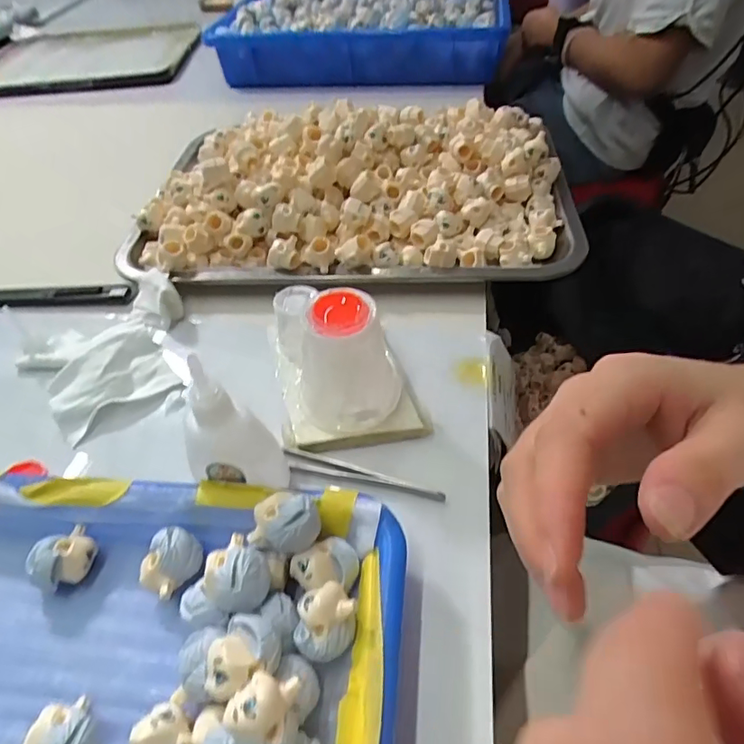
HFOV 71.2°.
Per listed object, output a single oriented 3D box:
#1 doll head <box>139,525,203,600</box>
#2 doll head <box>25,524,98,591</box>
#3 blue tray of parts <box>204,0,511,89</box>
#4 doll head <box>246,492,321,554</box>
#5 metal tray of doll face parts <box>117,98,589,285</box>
[{"bbox_3d":[-0.090,0.086,0.234,0.023,0.020,0.027,32,58,28],"label":"doll head"},{"bbox_3d":[-0.141,0.086,0.237,0.026,0.021,0.021,-33,54,-23],"label":"doll head"},{"bbox_3d":[-0.009,-0.436,0.660,0.352,0.077,0.200,7,50,10],"label":"blue tray of parts"},{"bbox_3d":[-0.036,0.065,0.219,0.030,0.023,0.019,5,49,8],"label":"doll head"},{"bbox_3d":[-0.014,-0.164,0.430,0.347,0.062,0.237,3,49,6],"label":"metal tray of doll face parts"}]

